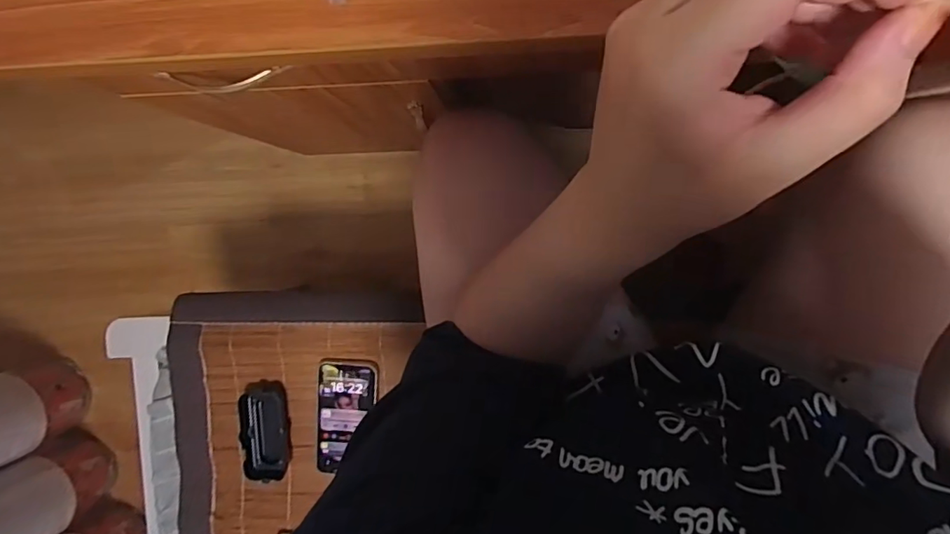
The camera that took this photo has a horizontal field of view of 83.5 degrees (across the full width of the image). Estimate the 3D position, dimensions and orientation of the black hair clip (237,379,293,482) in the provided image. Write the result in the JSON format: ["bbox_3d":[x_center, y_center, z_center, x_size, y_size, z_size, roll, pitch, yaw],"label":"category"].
[{"bbox_3d":[-0.262,0.207,0.665,0.051,0.029,0.124,-5,94,5],"label":"black hair clip"}]

